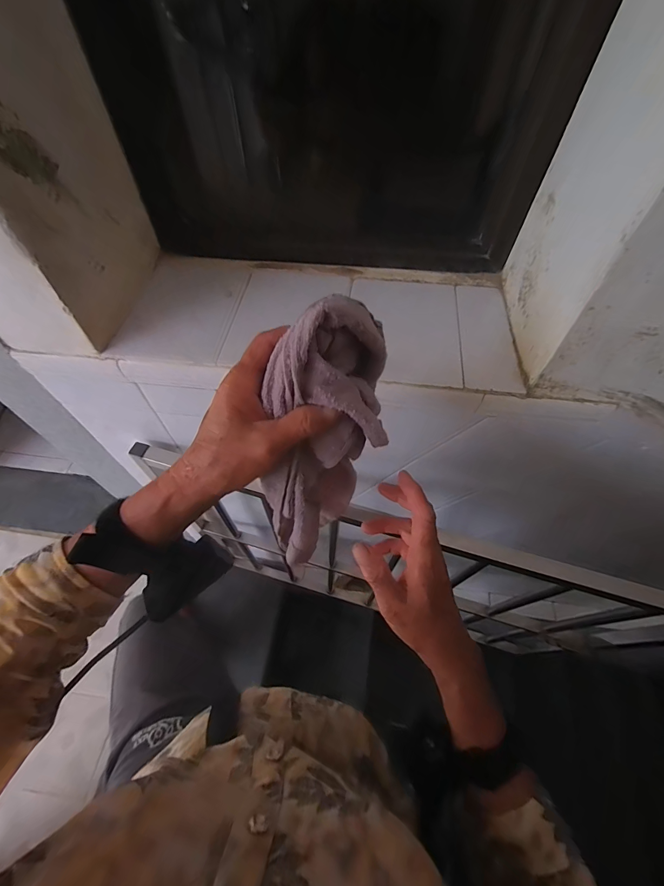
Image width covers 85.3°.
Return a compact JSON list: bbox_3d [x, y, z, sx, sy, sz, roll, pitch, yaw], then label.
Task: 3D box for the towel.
[{"bbox_3d":[-0.005,0.000,0.301,0.079,0.221,0.083,14,29,8],"label":"towel"}]

